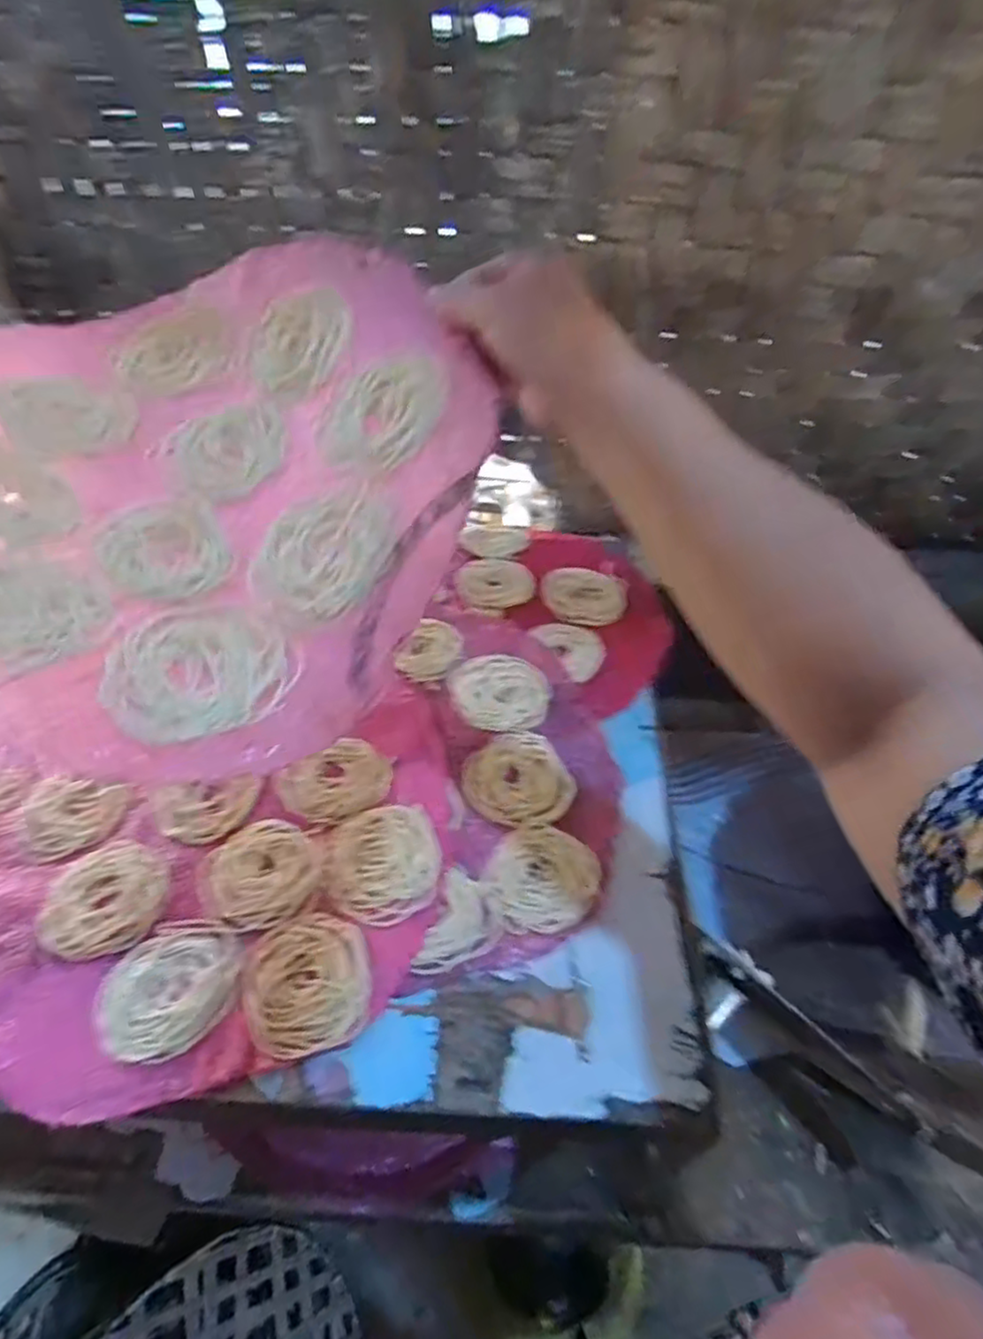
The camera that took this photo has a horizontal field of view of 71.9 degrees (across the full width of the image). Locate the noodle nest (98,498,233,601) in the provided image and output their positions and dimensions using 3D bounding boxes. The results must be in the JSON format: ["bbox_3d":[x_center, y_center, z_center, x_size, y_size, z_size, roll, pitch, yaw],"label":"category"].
[{"bbox_3d":[-0.169,-0.063,0.351,0.057,0.011,0.066,-20,54,-19],"label":"noodle nest"}]

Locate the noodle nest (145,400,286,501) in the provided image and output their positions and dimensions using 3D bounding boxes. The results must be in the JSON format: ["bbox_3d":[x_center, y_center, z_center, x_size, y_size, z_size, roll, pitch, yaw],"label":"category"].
[{"bbox_3d":[-0.148,-0.127,0.388,0.071,0.009,0.065,38,76,21],"label":"noodle nest"}]

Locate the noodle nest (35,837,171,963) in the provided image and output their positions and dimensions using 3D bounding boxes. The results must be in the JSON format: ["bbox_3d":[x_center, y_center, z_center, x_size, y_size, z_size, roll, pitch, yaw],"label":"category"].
[{"bbox_3d":[-0.243,0.143,0.430,0.073,0.013,0.077,2,50,-2],"label":"noodle nest"}]

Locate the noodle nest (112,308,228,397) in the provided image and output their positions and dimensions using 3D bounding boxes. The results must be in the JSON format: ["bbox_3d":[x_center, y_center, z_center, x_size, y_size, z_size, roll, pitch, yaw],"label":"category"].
[{"bbox_3d":[-0.201,-0.203,0.426,0.066,0.019,0.066,-20,54,-19],"label":"noodle nest"}]

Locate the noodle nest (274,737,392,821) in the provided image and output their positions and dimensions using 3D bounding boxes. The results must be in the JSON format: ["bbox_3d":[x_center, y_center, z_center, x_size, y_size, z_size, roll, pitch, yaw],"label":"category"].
[{"bbox_3d":[-0.112,0.080,0.490,0.072,0.019,0.064,-29,57,-25],"label":"noodle nest"}]

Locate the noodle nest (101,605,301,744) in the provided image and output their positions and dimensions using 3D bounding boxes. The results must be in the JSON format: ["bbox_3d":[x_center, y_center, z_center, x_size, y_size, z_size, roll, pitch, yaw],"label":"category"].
[{"bbox_3d":[-0.135,-0.001,0.316,0.079,0.015,0.069,-20,54,-19],"label":"noodle nest"}]

